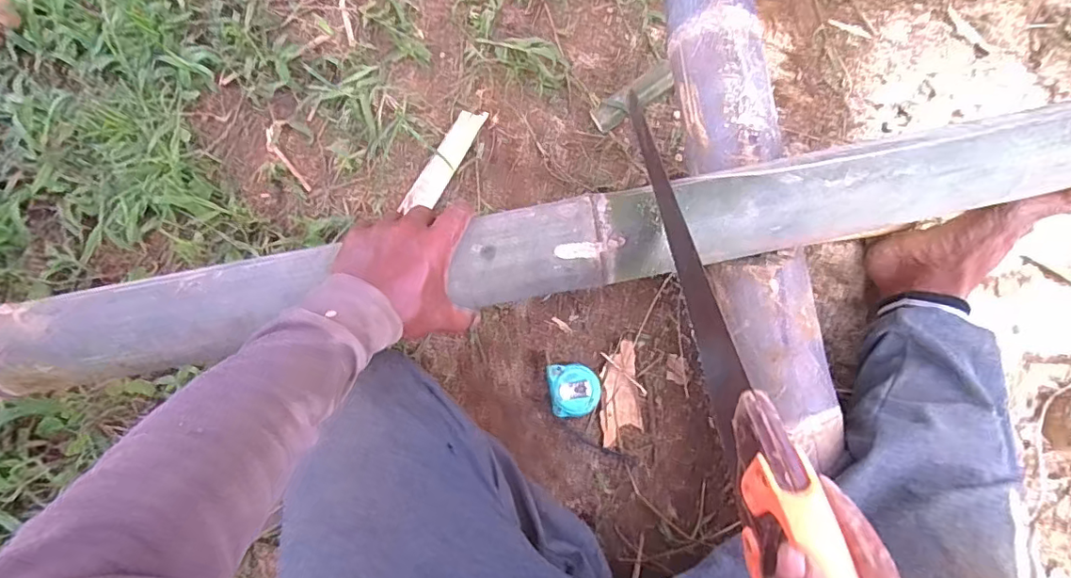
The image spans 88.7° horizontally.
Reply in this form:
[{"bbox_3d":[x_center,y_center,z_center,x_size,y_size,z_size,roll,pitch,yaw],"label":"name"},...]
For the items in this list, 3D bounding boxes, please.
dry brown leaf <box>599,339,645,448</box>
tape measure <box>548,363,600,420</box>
[{"bbox_3d":[0.097,0.121,0.636,0.048,0.011,0.113,-5,75,-2],"label":"dry brown leaf"},{"bbox_3d":[0.045,0.114,0.624,0.058,0.030,0.057,-7,75,-3],"label":"tape measure"}]

